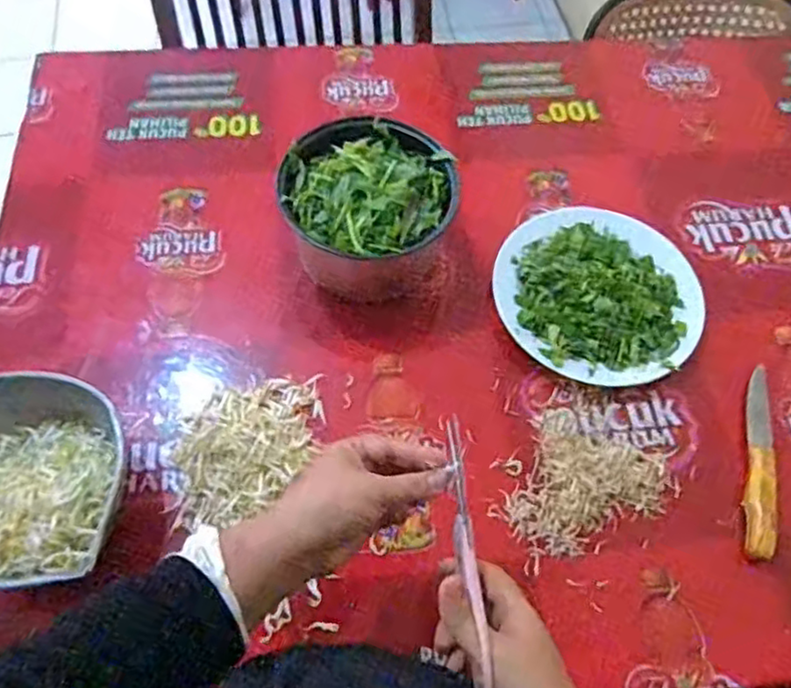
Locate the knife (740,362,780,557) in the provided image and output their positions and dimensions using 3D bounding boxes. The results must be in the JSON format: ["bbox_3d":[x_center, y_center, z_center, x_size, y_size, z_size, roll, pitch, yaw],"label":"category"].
[{"bbox_3d":[0.351,0.108,0.641,0.029,0.018,0.197,14,63,4],"label":"knife"}]

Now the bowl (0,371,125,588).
[{"bbox_3d":[-0.322,0.116,0.573,0.160,0.069,0.170,1,62,-3],"label":"bowl"}]

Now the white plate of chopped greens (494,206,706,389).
[{"bbox_3d":[0.217,-0.061,0.708,0.211,0.051,0.208,1,62,-3],"label":"white plate of chopped greens"}]

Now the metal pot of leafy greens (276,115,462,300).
[{"bbox_3d":[-0.029,-0.140,0.702,0.164,0.111,0.159,1,62,-3],"label":"metal pot of leafy greens"}]

